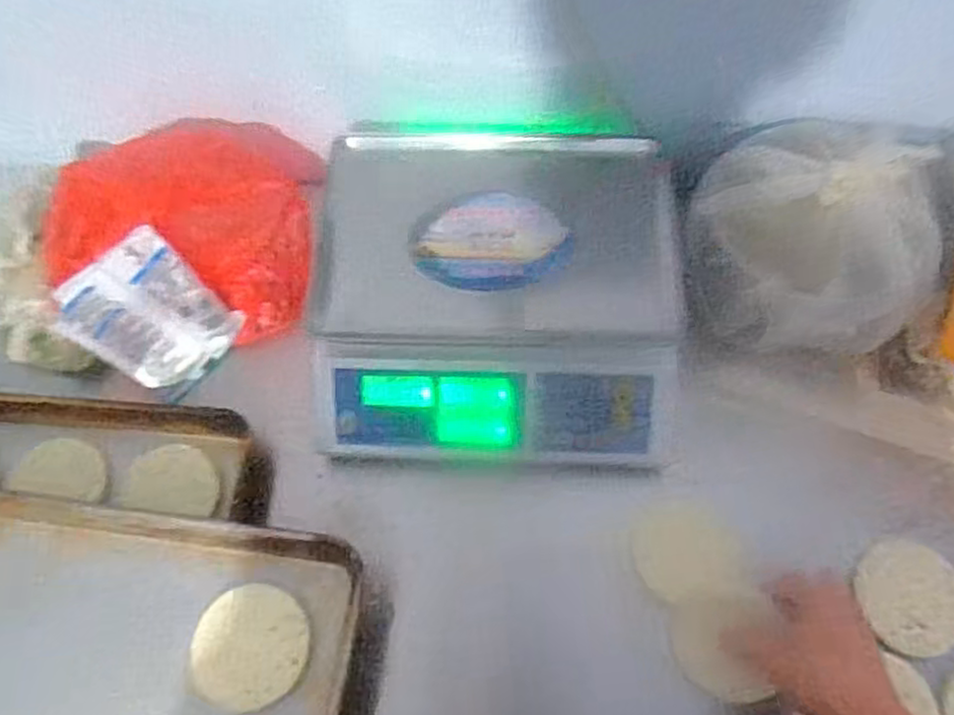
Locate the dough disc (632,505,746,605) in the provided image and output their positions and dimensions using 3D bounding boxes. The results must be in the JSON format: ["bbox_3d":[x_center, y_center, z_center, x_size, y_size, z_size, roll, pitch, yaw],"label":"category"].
[{"bbox_3d":[0.198,0.181,0.672,0.095,0.020,0.081,-13,66,-4],"label":"dough disc"}]

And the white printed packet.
[{"bbox_3d":[-0.314,-0.037,0.702,0.117,0.156,0.014,-43,47,-6],"label":"white printed packet"}]

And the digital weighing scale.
[{"bbox_3d":[0.021,-0.071,0.717,0.331,0.123,0.332,0,66,2],"label":"digital weighing scale"}]

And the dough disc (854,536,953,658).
[{"bbox_3d":[0.388,0.209,0.636,0.089,0.005,0.098,-16,66,-5],"label":"dough disc"}]

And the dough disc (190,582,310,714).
[{"bbox_3d":[-0.186,0.235,0.582,0.093,0.017,0.092,-1,66,2],"label":"dough disc"}]

